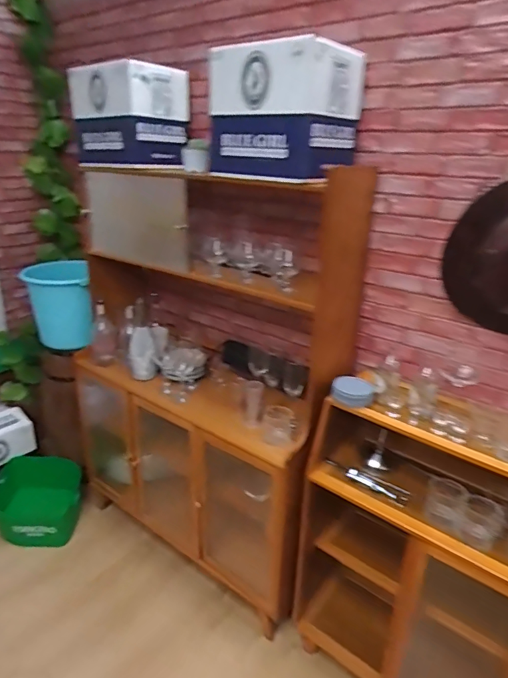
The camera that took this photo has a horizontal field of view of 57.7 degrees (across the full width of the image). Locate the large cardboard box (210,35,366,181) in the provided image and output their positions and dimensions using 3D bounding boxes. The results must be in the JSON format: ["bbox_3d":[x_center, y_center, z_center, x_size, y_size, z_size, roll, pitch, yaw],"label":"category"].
[{"bbox_3d":[0.079,-0.565,1.177,0.312,0.275,0.240,20,29,38],"label":"large cardboard box"}]

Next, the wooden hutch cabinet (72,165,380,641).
[{"bbox_3d":[-0.208,0.107,1.589,1.055,1.278,0.367,18,28,34],"label":"wooden hutch cabinet"}]

